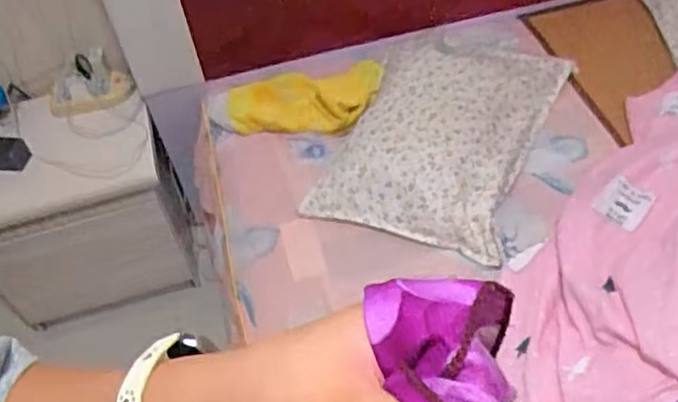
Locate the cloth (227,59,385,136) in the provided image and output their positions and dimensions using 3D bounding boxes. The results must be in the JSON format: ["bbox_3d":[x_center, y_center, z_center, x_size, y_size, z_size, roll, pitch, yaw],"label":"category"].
[{"bbox_3d":[-0.076,-0.197,1.396,0.331,0.099,0.128,-4,50,25],"label":"cloth"}]

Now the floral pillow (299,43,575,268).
[{"bbox_3d":[0.207,-0.149,1.285,0.352,0.091,0.524,21,57,20],"label":"floral pillow"}]

